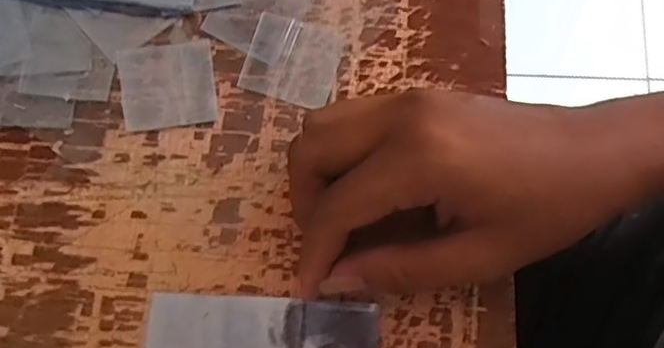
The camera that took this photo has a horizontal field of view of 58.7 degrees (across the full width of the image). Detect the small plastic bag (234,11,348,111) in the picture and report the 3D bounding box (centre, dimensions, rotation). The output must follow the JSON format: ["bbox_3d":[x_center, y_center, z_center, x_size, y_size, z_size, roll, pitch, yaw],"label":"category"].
[{"bbox_3d":[-0.020,-0.060,0.309,0.048,0.004,0.045,17,75,4],"label":"small plastic bag"}]

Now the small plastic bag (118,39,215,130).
[{"bbox_3d":[-0.085,-0.047,0.304,0.047,0.004,0.046,-7,74,-3],"label":"small plastic bag"}]

